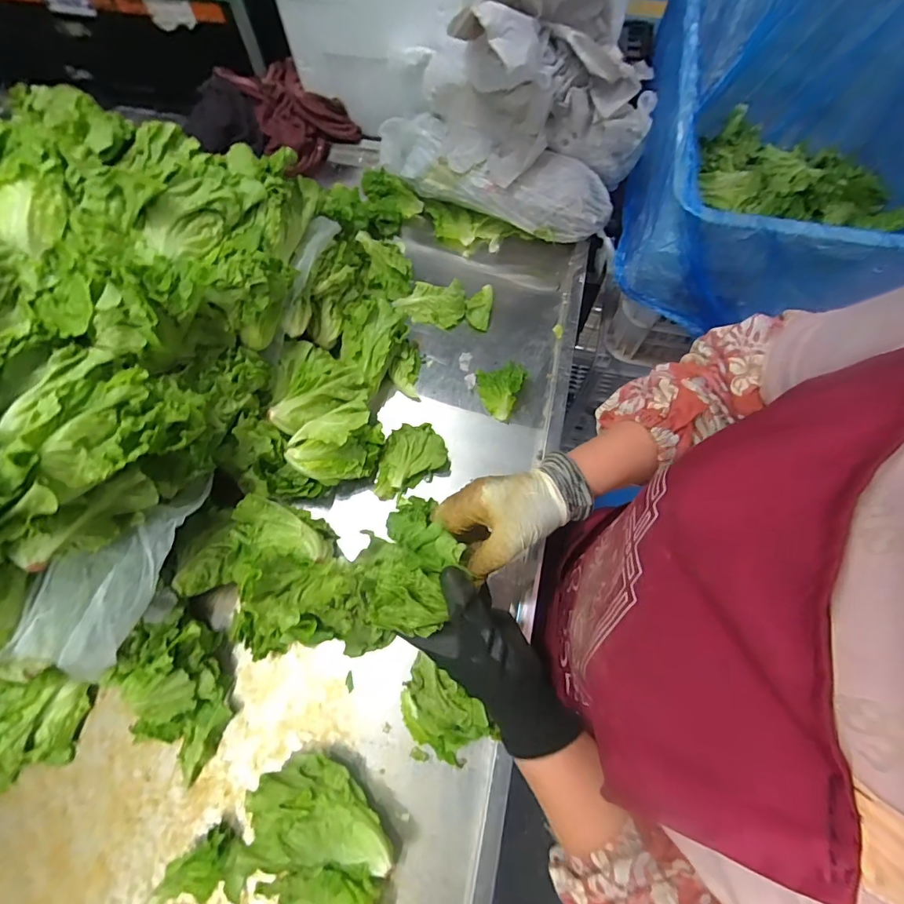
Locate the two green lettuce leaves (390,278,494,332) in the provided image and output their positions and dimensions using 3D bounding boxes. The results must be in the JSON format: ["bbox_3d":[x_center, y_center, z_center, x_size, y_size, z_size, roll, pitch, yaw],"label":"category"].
[{"bbox_3d":[-0.012,-0.212,0.645,0.135,0.029,0.062,5,70,3],"label":"two green lettuce leaves"}]

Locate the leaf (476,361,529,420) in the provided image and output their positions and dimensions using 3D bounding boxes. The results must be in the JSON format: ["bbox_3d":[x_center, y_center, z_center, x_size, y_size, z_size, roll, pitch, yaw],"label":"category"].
[{"bbox_3d":[0.060,-0.088,0.596,0.060,0.029,0.076,19,72,8],"label":"leaf"}]

